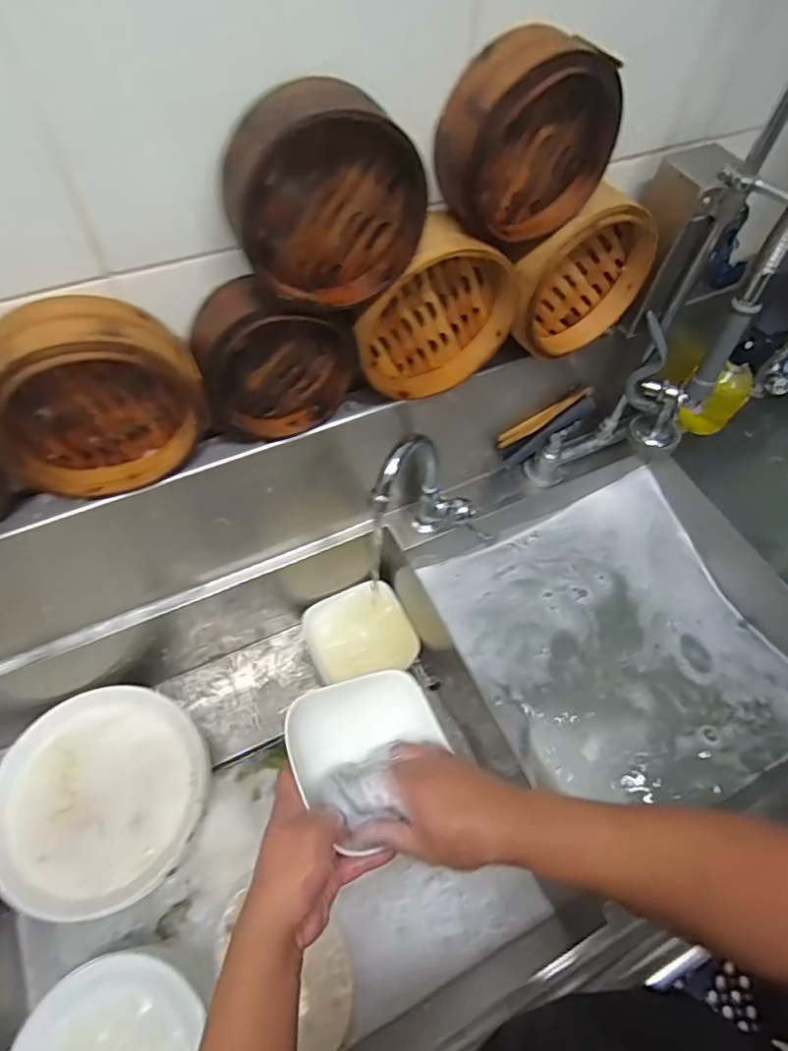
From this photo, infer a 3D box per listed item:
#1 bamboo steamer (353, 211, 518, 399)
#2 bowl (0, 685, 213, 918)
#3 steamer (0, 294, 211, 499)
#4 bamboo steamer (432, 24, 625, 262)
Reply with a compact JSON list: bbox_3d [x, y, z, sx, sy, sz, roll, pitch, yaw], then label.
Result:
[{"bbox_3d":[0.039,-0.200,0.558,0.167,0.166,0.048,-25,62,-17],"label":"bamboo steamer"},{"bbox_3d":[-0.364,0.335,0.709,0.248,0.055,0.238,1,58,-2],"label":"bowl"},{"bbox_3d":[-0.246,-0.104,0.479,0.161,0.154,0.069,-21,61,-15],"label":"steamer"},{"bbox_3d":[0.102,-0.307,0.473,0.152,0.148,0.064,-25,62,-17],"label":"bamboo steamer"}]

